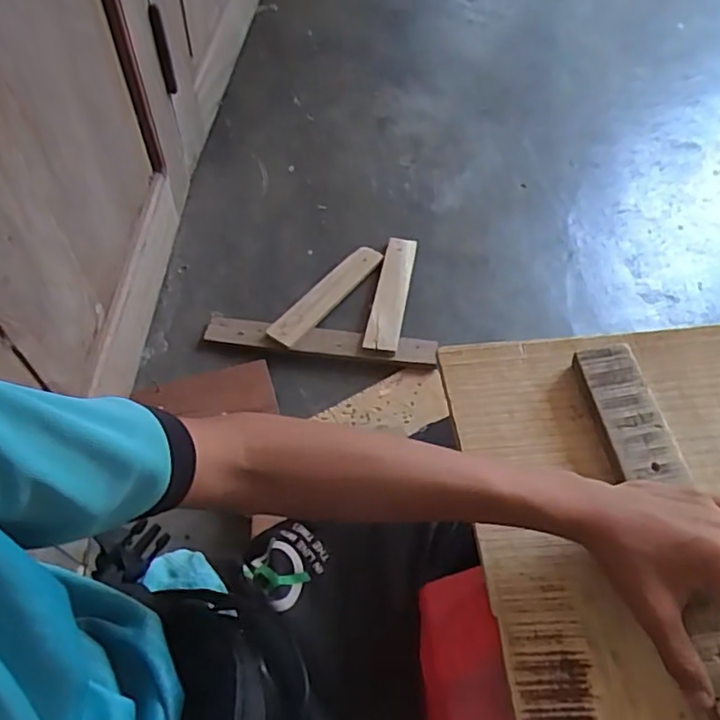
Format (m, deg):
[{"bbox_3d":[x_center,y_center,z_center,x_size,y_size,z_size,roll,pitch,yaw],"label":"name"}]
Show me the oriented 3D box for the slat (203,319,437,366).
[{"bbox_3d":[-0.053,-0.026,0.807,0.301,0.013,0.041,5,63,4],"label":"slat"}]

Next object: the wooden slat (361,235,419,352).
[{"bbox_3d":[0.044,-0.094,0.854,0.043,0.019,0.200,12,58,3],"label":"wooden slat"}]

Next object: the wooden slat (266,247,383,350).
[{"bbox_3d":[-0.046,-0.093,0.851,0.042,0.015,0.206,33,62,16],"label":"wooden slat"}]

